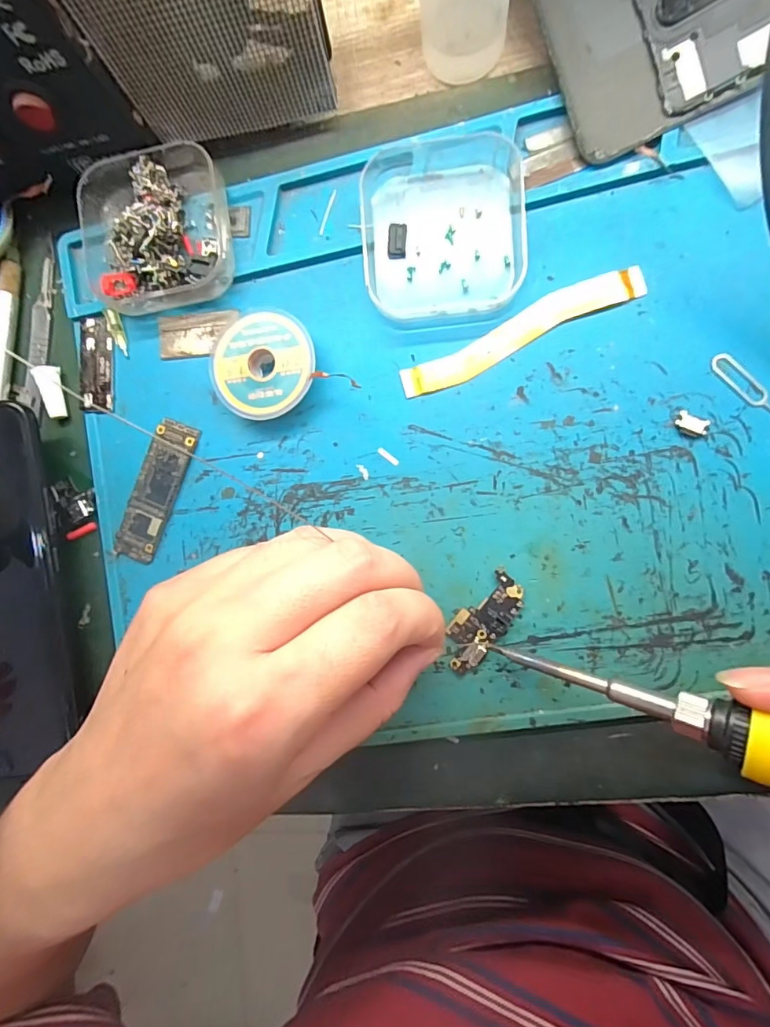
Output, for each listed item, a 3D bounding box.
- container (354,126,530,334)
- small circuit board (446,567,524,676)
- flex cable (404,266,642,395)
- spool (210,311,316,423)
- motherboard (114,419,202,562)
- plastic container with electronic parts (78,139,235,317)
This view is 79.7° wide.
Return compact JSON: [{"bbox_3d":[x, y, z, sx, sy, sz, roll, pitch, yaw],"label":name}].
[{"bbox_3d":[0.024,-0.118,0.189,0.065,0.014,0.076,-4,88,7],"label":"container"},{"bbox_3d":[0.039,0.044,0.188,0.019,0.004,0.044,35,94,7],"label":"small circuit board"},{"bbox_3d":[0.055,-0.074,0.188,0.101,0.004,0.016,-24,86,6],"label":"flex cable"},{"bbox_3d":[-0.052,-0.063,0.198,0.044,0.013,0.045,0,89,7],"label":"spool"},{"bbox_3d":[-0.103,-0.010,0.208,0.020,0.004,0.065,22,92,7],"label":"motherboard"},{"bbox_3d":[-0.099,-0.125,0.199,0.063,0.024,0.069,-2,89,7],"label":"plastic container with electronic parts"}]

